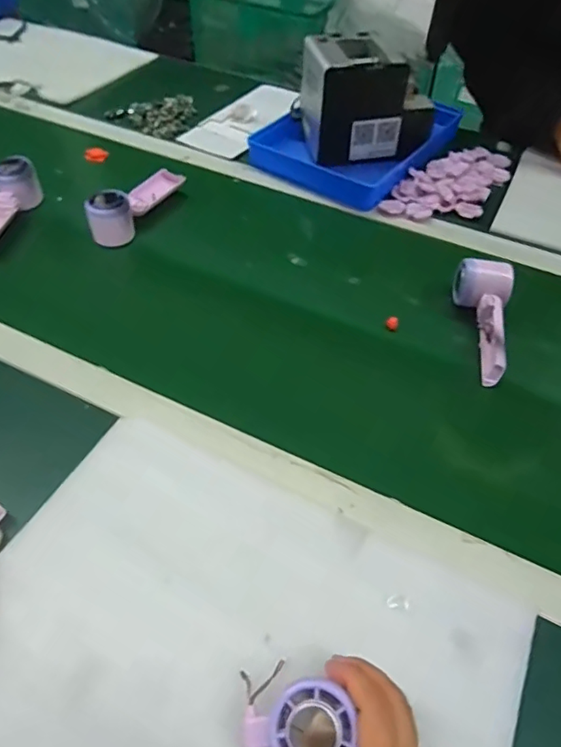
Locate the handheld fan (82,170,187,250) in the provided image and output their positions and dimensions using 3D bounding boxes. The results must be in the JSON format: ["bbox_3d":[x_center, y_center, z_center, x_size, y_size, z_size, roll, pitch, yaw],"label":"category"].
[{"bbox_3d":[-0.197,-0.240,0.750,0.048,0.054,0.169,23,52,16],"label":"handheld fan"}]

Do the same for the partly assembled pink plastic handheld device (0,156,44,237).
[{"bbox_3d":[-0.377,-0.228,0.729,0.043,0.055,0.154,12,50,7],"label":"partly assembled pink plastic handheld device"}]

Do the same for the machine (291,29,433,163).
[{"bbox_3d":[0.129,-0.416,0.846,0.191,0.152,0.133,-2,50,-5],"label":"machine"}]

